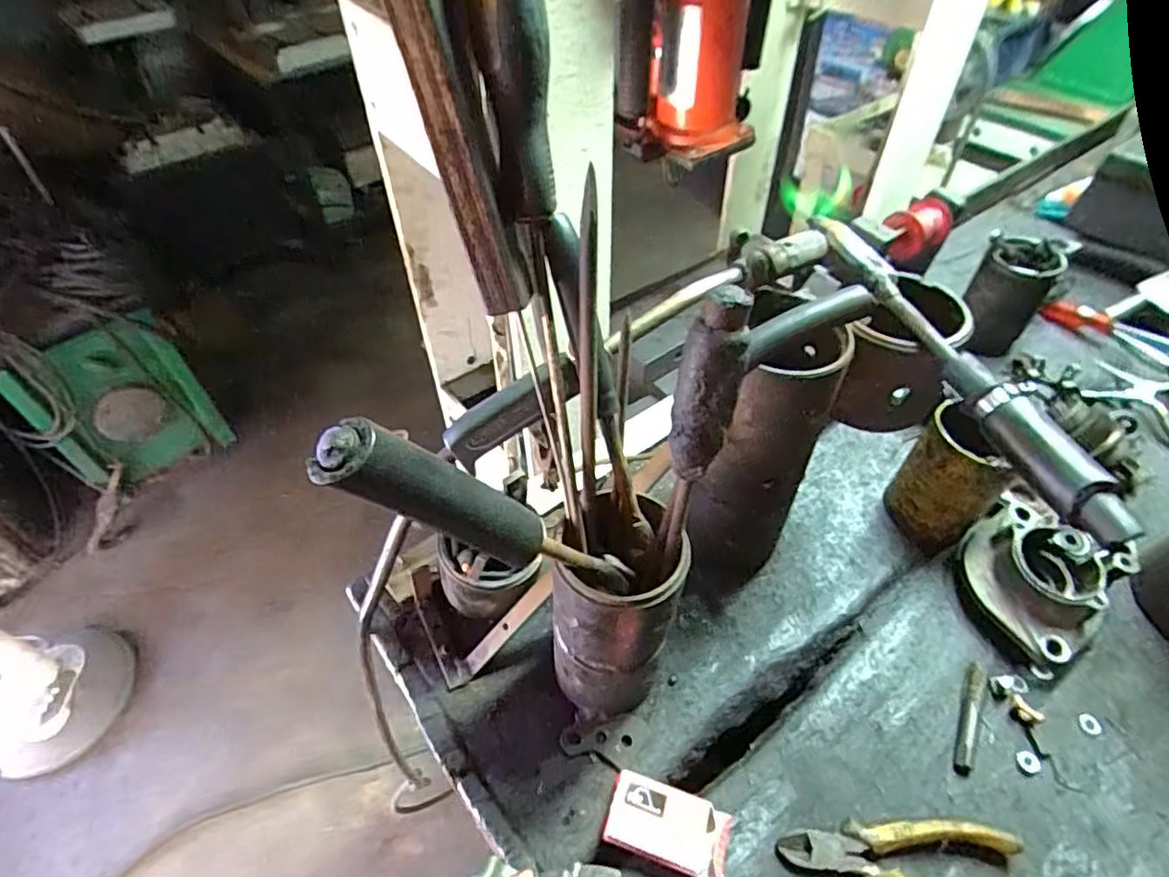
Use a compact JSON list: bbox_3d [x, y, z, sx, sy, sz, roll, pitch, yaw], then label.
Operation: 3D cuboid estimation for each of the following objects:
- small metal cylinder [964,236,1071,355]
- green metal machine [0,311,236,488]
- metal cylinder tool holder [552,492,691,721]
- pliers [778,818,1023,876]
[{"bbox_3d":[0.474,-0.160,0.704,0.070,0.114,0.071,-1,48,1],"label":"small metal cylinder"},{"bbox_3d":[-1.055,-0.065,1.449,0.098,0.388,0.317,35,58,29],"label":"green metal machine"},{"bbox_3d":[0.021,0.123,0.416,0.079,0.179,0.067,-33,55,-24],"label":"metal cylinder tool holder"},{"bbox_3d":[0.206,0.273,0.401,0.151,0.015,0.054,5,49,7],"label":"pliers"}]

